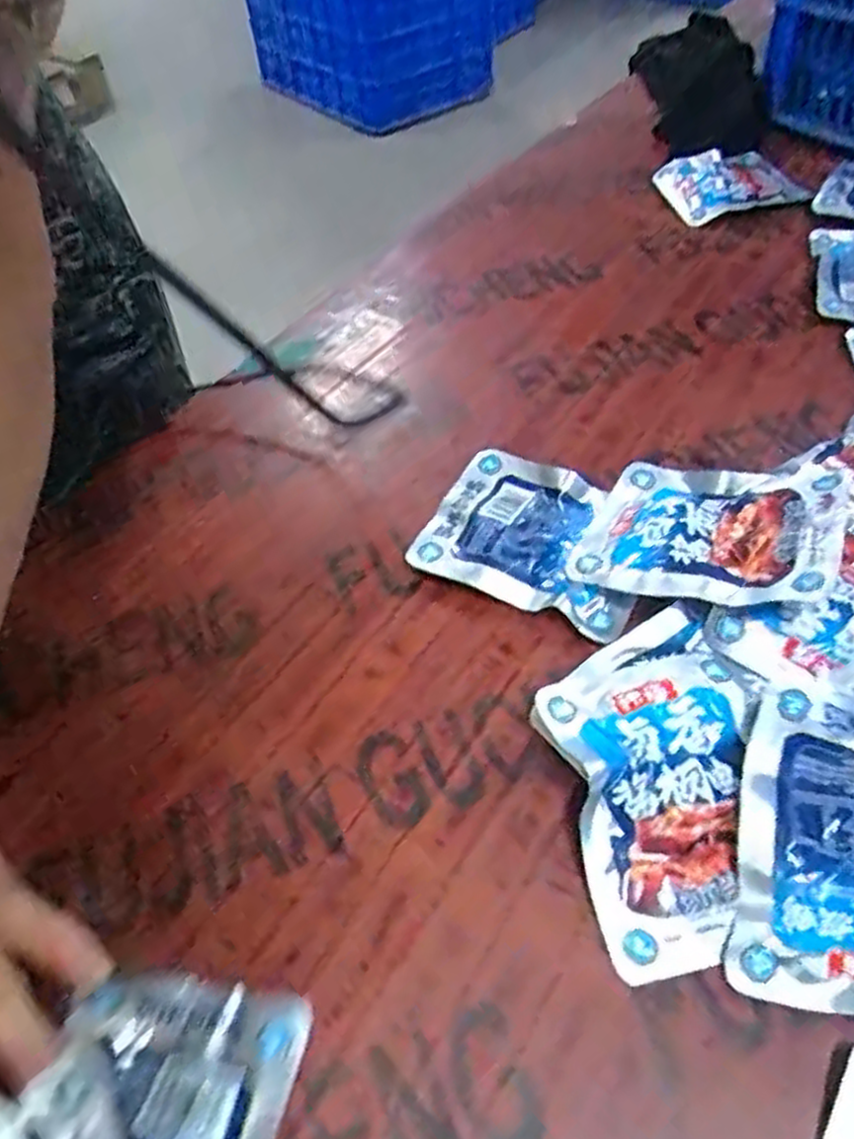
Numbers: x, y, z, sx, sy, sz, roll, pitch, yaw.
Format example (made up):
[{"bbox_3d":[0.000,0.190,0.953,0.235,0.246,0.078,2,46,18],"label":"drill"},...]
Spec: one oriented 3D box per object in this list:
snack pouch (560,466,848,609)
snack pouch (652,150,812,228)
[{"bbox_3d":[0.148,-0.023,0.423,0.128,0.016,0.104,3,46,32],"label":"snack pouch"},{"bbox_3d":[0.311,-0.393,0.809,0.159,0.037,0.106,-10,49,-5],"label":"snack pouch"}]

